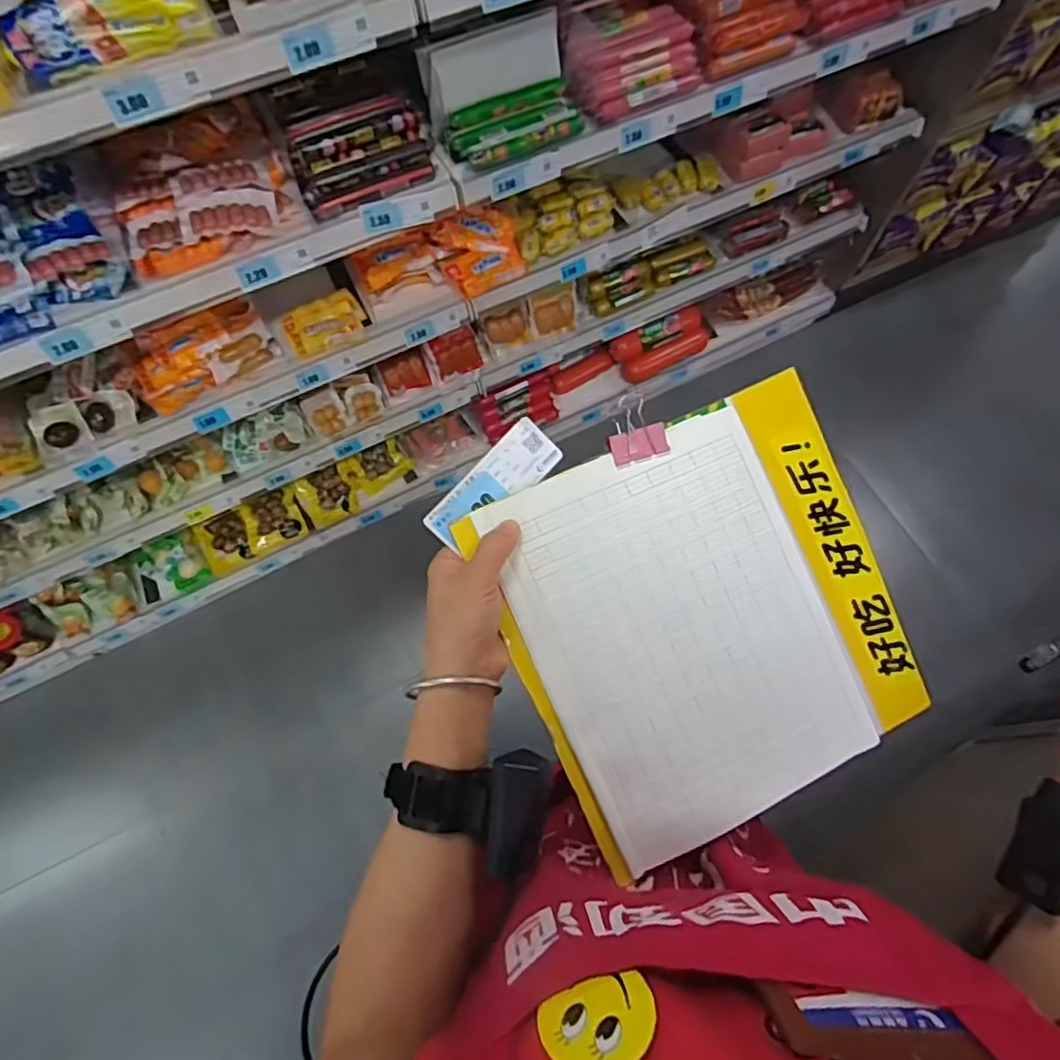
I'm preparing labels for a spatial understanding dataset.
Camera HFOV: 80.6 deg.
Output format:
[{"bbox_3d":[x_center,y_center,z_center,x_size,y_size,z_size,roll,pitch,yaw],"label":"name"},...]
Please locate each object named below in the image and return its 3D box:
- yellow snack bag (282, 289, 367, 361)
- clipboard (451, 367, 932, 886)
[{"bbox_3d":[-0.341,-0.345,1.044,0.130,0.025,0.100,-30,72,-12],"label":"yellow snack bag"},{"bbox_3d":[0.123,0.057,0.430,0.263,0.015,0.267,-25,89,-11],"label":"clipboard"}]

